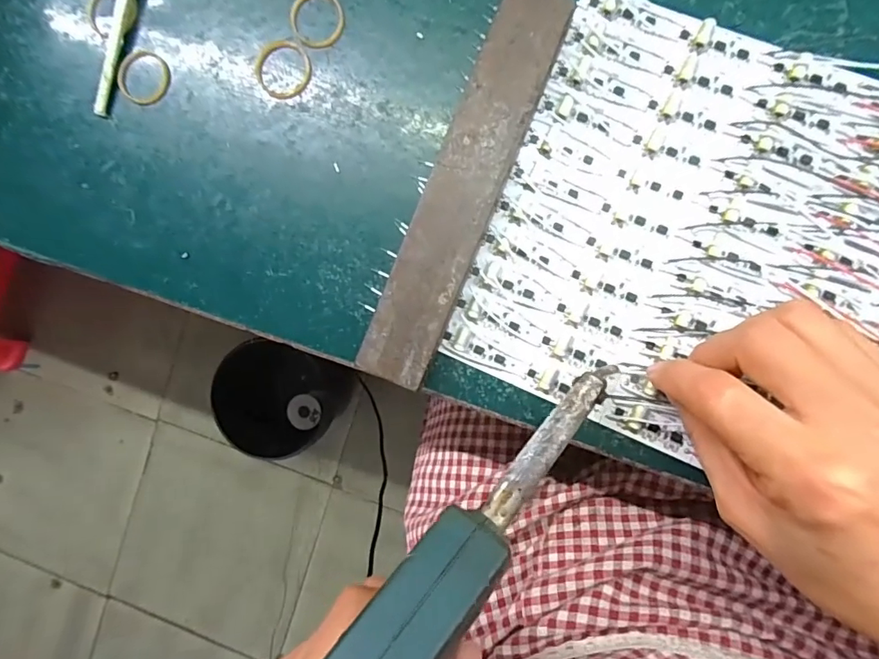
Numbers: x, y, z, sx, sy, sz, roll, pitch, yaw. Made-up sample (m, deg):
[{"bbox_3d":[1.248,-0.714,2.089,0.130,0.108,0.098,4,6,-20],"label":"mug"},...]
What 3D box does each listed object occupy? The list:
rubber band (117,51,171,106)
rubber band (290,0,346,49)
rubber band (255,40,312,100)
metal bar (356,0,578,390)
[{"bbox_3d":[-0.160,-0.136,0.273,0.030,0.004,0.028,0,90,6],"label":"rubber band"},{"bbox_3d":[-0.063,-0.162,0.260,0.028,0.004,0.029,0,90,6],"label":"rubber band"},{"bbox_3d":[-0.082,-0.137,0.264,0.029,0.004,0.031,0,90,6],"label":"rubber band"},{"bbox_3d":[0.012,-0.067,0.246,0.035,0.019,0.194,23,92,6],"label":"metal bar"}]

